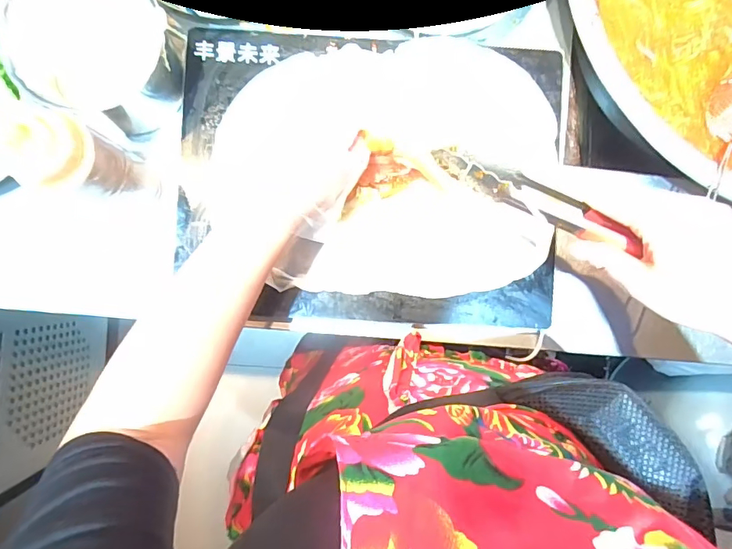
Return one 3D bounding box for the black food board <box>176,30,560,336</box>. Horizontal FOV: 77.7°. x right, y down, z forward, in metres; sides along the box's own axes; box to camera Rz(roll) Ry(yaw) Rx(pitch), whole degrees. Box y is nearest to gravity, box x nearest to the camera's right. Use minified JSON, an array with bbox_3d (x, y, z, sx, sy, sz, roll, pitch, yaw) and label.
[{"bbox_3d":[0.004,-0.099,0.483,0.394,0.024,0.298,3,89,1],"label":"black food board"}]

